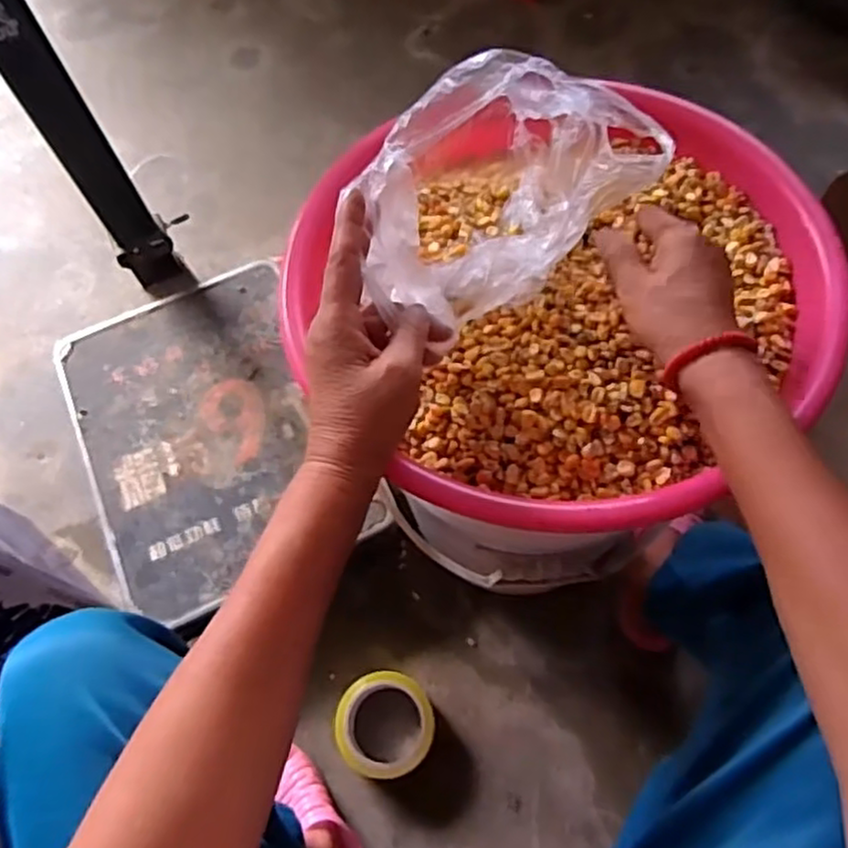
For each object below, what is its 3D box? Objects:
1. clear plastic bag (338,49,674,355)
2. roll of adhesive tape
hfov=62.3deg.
[{"bbox_3d":[0.038,-0.136,0.434,0.186,0.094,0.116,-34,70,-11],"label":"clear plastic bag"},{"bbox_3d":[-0.042,0.333,0.779,0.106,0.045,0.105,-1,67,2],"label":"roll of adhesive tape"}]

